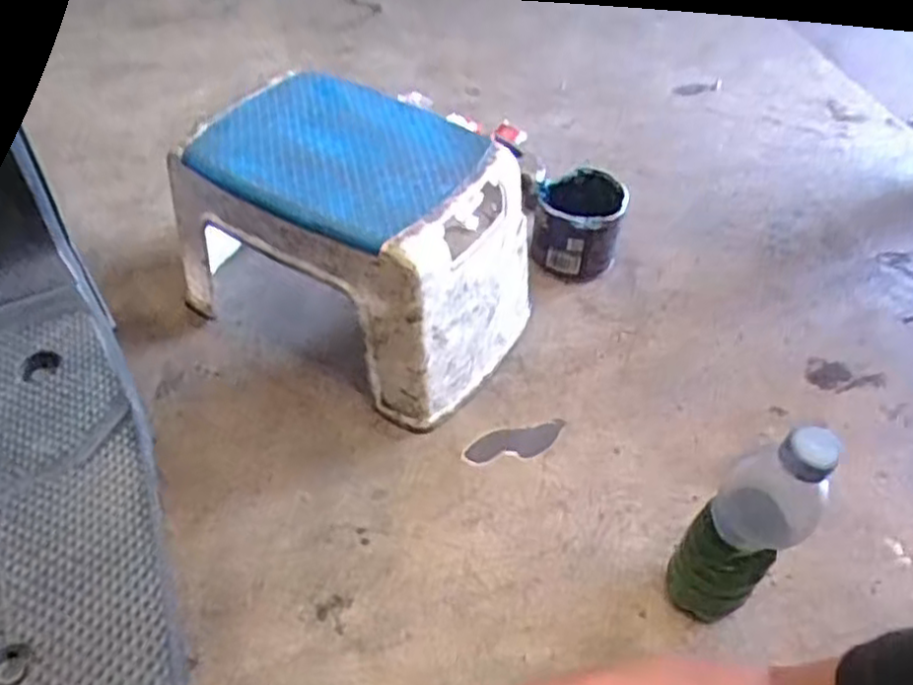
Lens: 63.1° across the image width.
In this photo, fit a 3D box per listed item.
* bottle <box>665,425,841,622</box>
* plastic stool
[{"bbox_3d":[0.204,0.135,0.526,0.065,0.237,0.059,35,56,25],"label":"bottle"},{"bbox_3d":[-0.102,-0.107,0.764,0.339,0.200,0.213,28,54,22],"label":"plastic stool"}]

